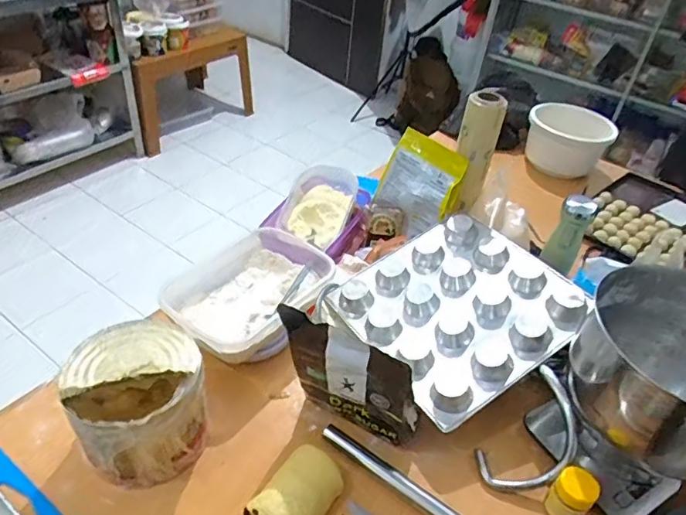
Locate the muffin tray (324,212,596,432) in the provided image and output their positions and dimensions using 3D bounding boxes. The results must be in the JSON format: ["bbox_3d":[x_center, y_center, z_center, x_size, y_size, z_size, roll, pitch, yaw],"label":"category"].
[{"bbox_3d":[0.177,0.070,0.798,0.293,0.036,0.282,-33,49,-15],"label":"muffin tray"}]

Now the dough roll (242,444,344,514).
[{"bbox_3d":[-0.053,0.281,0.616,0.081,0.051,0.105,26,43,21],"label":"dough roll"}]

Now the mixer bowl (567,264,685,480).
[{"bbox_3d":[0.410,0.149,0.651,0.213,0.180,0.207,4,40,-4],"label":"mixer bowl"}]

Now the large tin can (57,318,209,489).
[{"bbox_3d":[-0.247,0.179,0.640,0.142,0.136,0.145,4,40,-4],"label":"large tin can"}]

